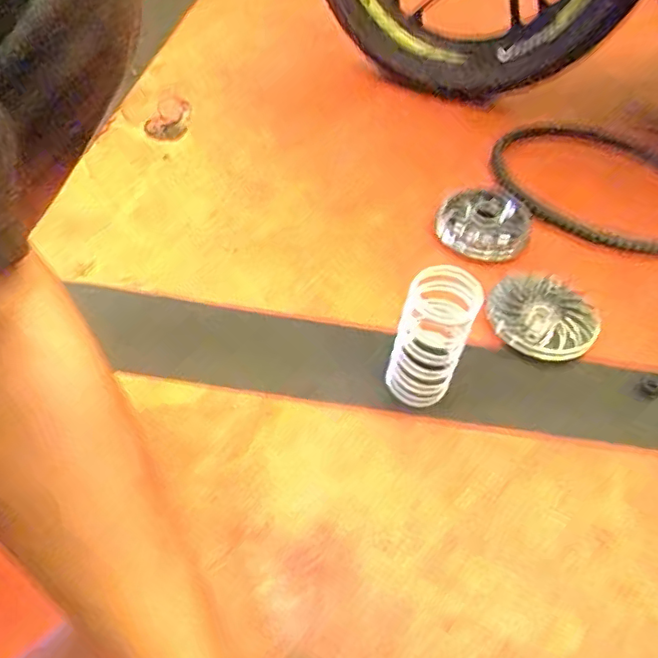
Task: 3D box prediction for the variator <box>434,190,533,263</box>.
[{"bbox_3d":[0.185,-0.132,0.684,0.107,0.033,0.113,2,50,-3],"label":"variator"}]

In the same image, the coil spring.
[{"bbox_3d":[0.090,0.007,0.498,0.055,0.121,0.050,24,52,15],"label":"coil spring"}]

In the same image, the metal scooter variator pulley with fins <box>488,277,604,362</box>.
[{"bbox_3d":[0.222,-0.016,0.602,0.109,0.029,0.098,26,53,17],"label":"metal scooter variator pulley with fins"}]

